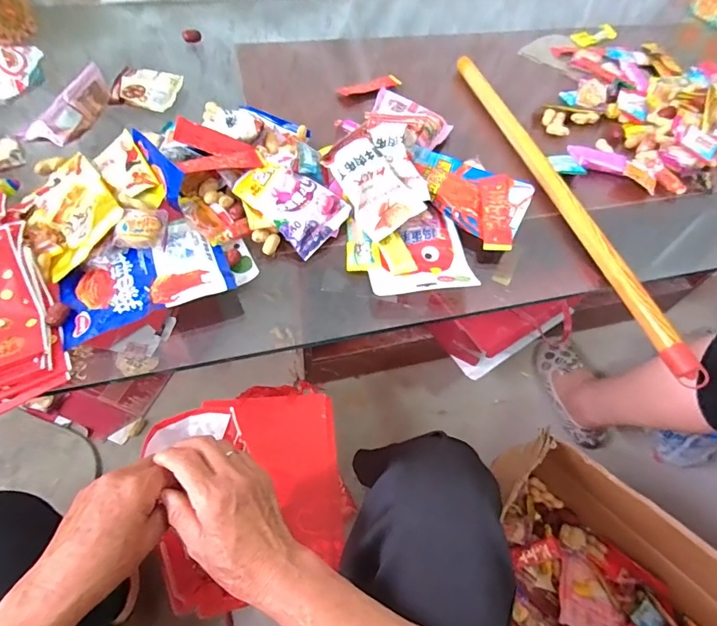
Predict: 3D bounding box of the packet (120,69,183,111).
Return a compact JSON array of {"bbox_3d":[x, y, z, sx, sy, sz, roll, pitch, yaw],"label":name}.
[{"bbox_3d":[-0.317,-0.338,0.660,0.082,0.018,0.083,4,56,-1],"label":"packet"}]

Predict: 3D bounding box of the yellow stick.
[{"bbox_3d":[0.264,-0.175,0.592,0.021,0.031,0.599,-12,58,-11],"label":"yellow stick"}]

